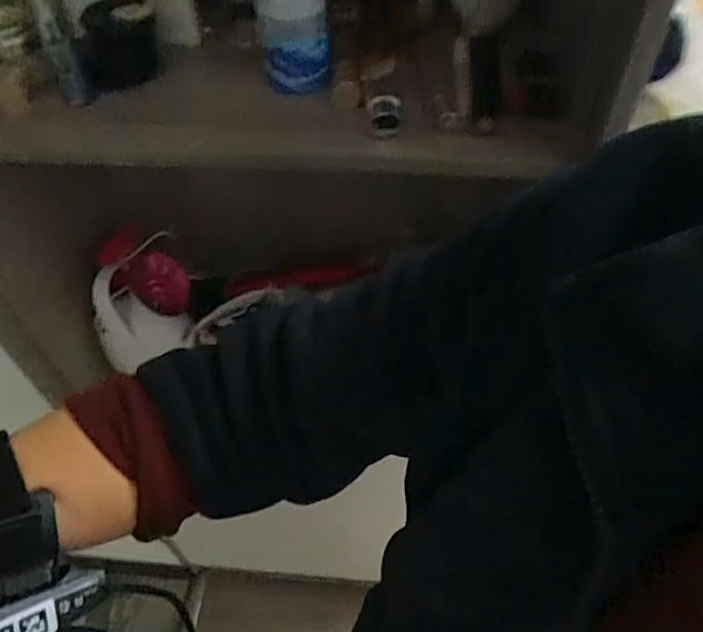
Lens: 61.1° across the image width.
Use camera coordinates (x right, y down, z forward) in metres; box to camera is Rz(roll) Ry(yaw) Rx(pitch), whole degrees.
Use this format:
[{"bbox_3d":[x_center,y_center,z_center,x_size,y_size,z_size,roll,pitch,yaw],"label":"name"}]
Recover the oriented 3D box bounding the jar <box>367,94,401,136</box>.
[{"bbox_3d":[0.027,-0.168,0.494,0.026,0.021,0.030,3,48,-2],"label":"jar"}]

